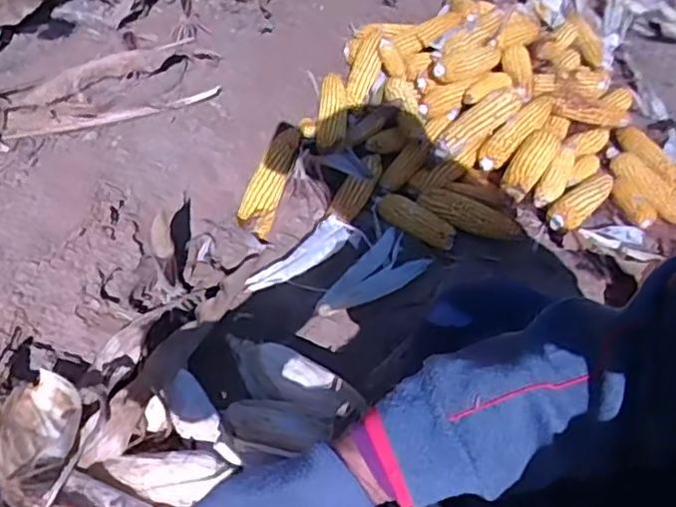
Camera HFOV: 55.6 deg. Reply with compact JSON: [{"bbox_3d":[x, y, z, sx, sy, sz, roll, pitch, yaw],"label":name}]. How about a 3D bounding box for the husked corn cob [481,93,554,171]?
[{"bbox_3d":[0.329,-0.222,1.160,0.055,0.049,0.202,36,57,22],"label":"husked corn cob"}]

